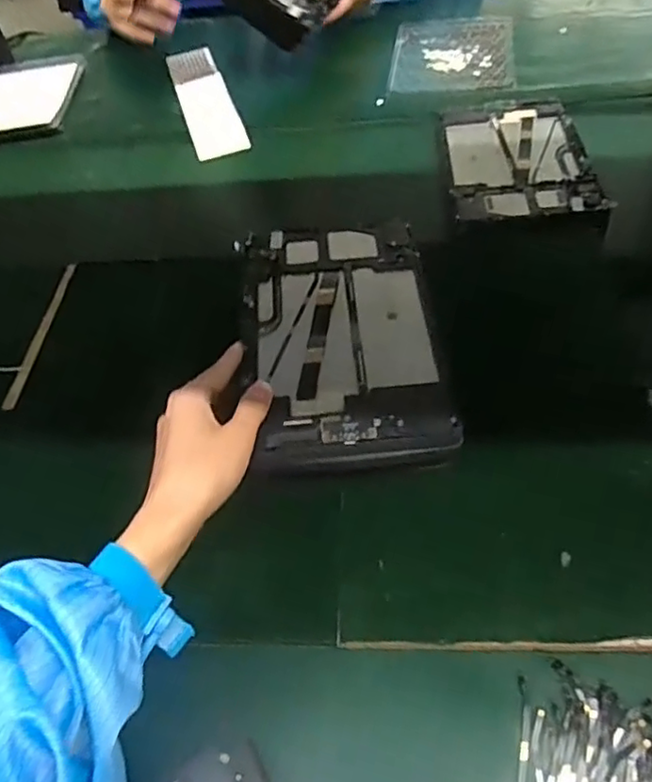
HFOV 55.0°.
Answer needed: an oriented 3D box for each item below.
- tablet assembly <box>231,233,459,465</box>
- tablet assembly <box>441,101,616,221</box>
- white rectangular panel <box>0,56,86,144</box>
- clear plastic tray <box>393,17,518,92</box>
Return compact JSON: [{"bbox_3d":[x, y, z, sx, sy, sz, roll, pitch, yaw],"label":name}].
[{"bbox_3d":[0.010,-0.045,0.497,0.149,0.027,0.239,-5,53,1],"label":"tablet assembly"},{"bbox_3d":[0.212,-0.258,0.705,0.148,0.027,0.217,-4,50,5],"label":"tablet assembly"},{"bbox_3d":[-0.466,-0.455,0.956,0.163,0.017,0.225,-7,53,-1],"label":"white rectangular panel"},{"bbox_3d":[0.180,-0.478,0.889,0.165,0.011,0.208,2,51,10],"label":"clear plastic tray"}]

